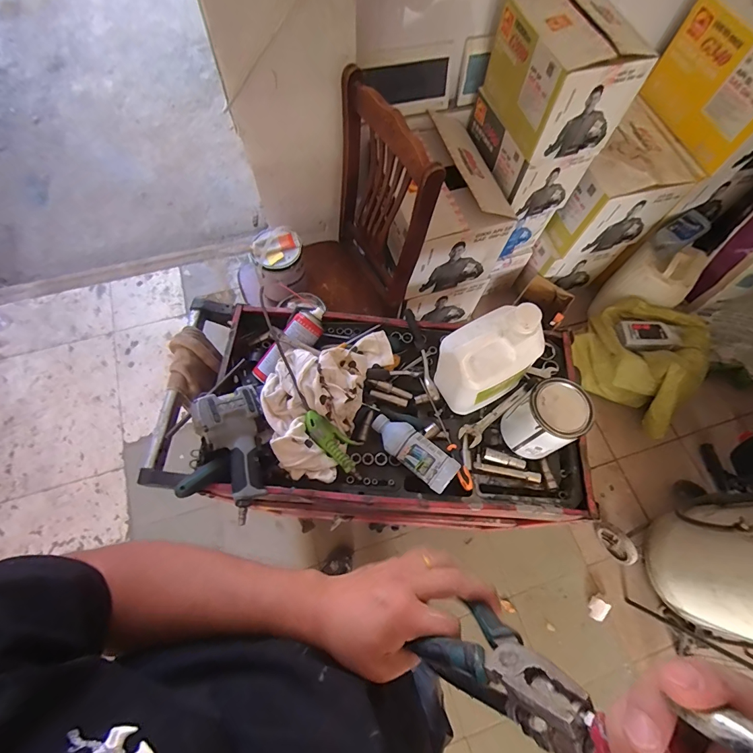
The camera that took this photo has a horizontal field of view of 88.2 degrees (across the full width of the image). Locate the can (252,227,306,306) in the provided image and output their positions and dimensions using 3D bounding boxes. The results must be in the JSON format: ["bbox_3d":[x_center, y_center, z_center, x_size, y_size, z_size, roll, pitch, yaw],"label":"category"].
[{"bbox_3d":[-0.298,-0.342,1.207,0.147,0.156,0.174,-9,69,-6],"label":"can"}]

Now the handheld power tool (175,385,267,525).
[{"bbox_3d":[-0.265,0.123,0.667,0.129,0.072,0.206,-6,69,-5],"label":"handheld power tool"}]

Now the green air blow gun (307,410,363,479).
[{"bbox_3d":[-0.072,0.119,0.711,0.060,0.033,0.146,-43,100,-17],"label":"green air blow gun"}]

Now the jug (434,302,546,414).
[{"bbox_3d":[0.182,-0.025,0.670,0.136,0.214,0.107,-25,71,-12],"label":"jug"}]

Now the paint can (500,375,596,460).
[{"bbox_3d":[0.299,0.081,0.696,0.100,0.142,0.107,1,68,-2],"label":"paint can"}]

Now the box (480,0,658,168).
[{"bbox_3d":[0.508,-0.847,1.084,0.248,0.266,0.355,-15,70,-8],"label":"box"}]

